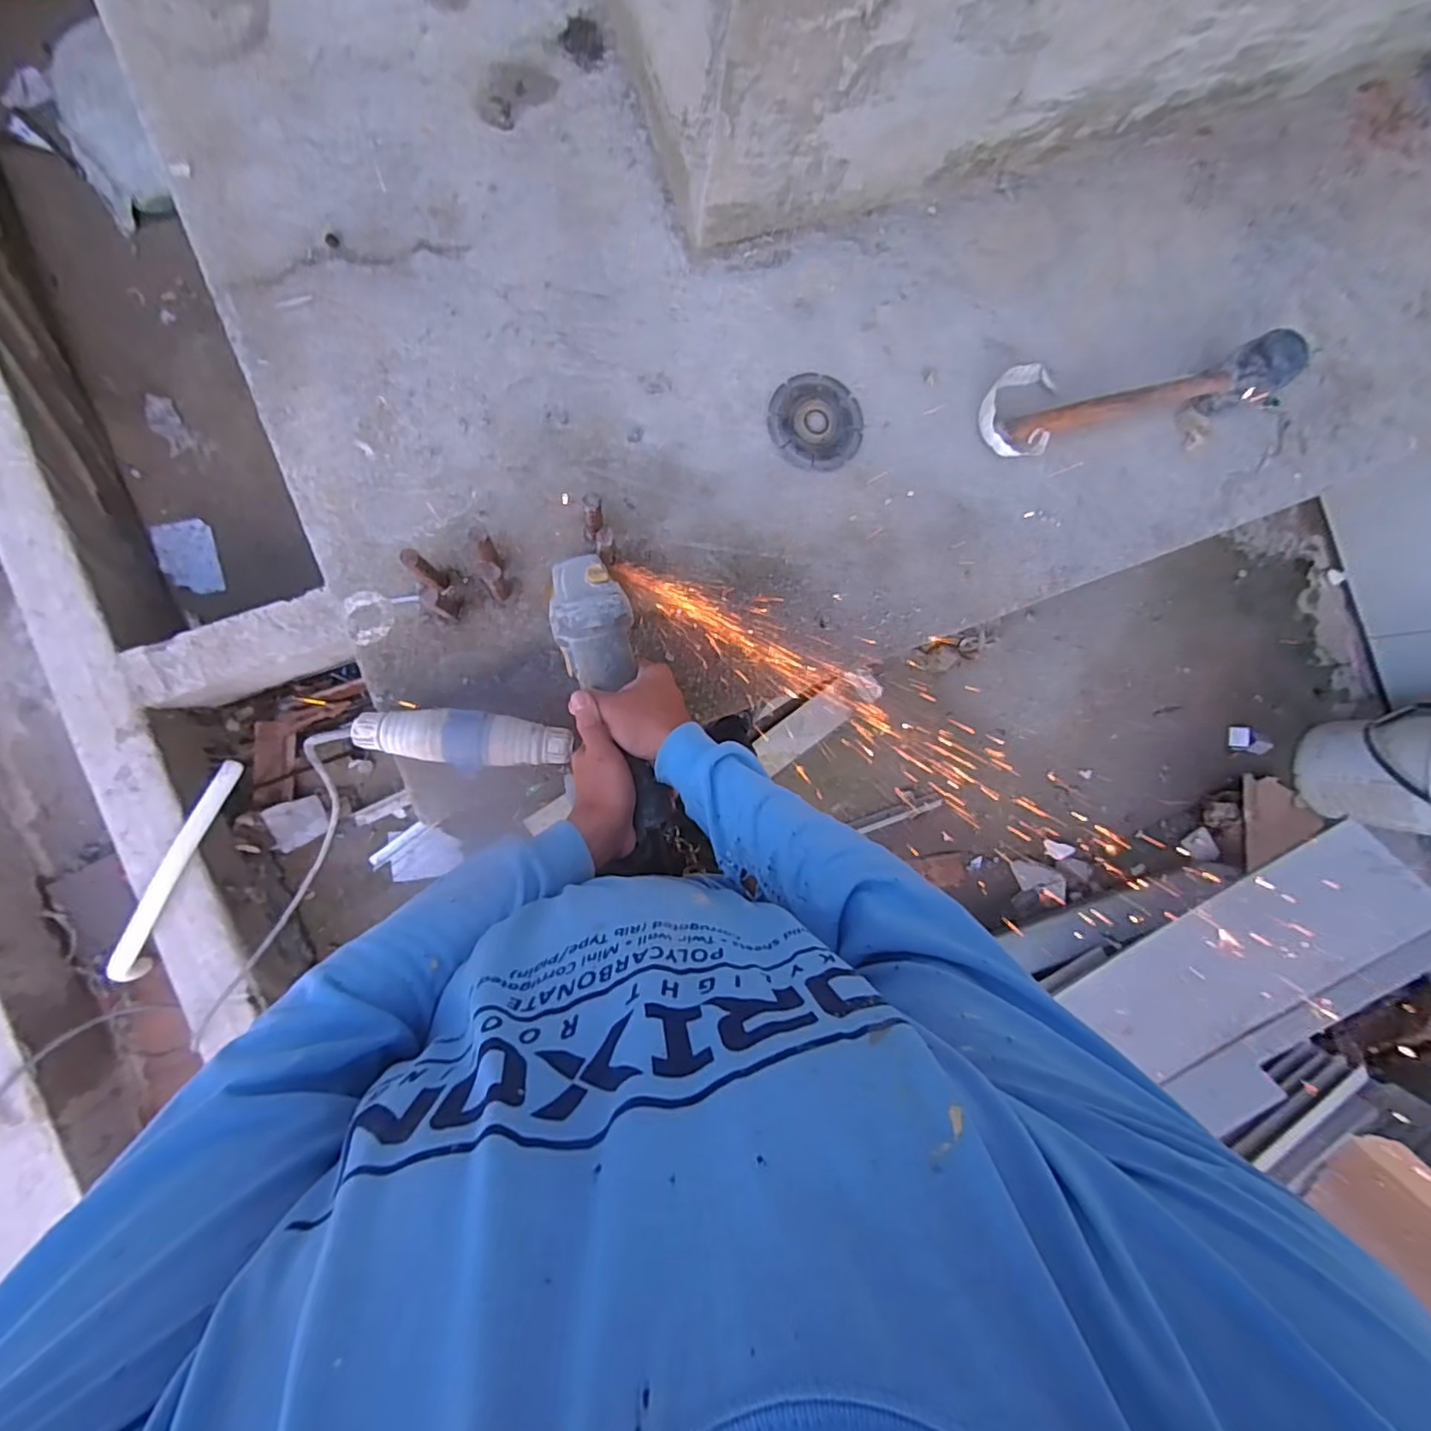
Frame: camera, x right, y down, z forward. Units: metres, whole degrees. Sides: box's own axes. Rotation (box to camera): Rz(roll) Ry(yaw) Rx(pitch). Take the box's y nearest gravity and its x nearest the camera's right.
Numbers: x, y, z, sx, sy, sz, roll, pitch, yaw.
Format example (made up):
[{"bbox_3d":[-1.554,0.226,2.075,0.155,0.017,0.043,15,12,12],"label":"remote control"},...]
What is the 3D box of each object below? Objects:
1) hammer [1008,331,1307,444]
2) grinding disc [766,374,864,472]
[{"bbox_3d":[0.472,-0.341,0.670,0.299,0.103,0.058,-16,92,-7],"label":"hammer"},{"bbox_3d":[0.110,-0.321,0.668,0.104,0.004,0.100,0,89,-8],"label":"grinding disc"}]

